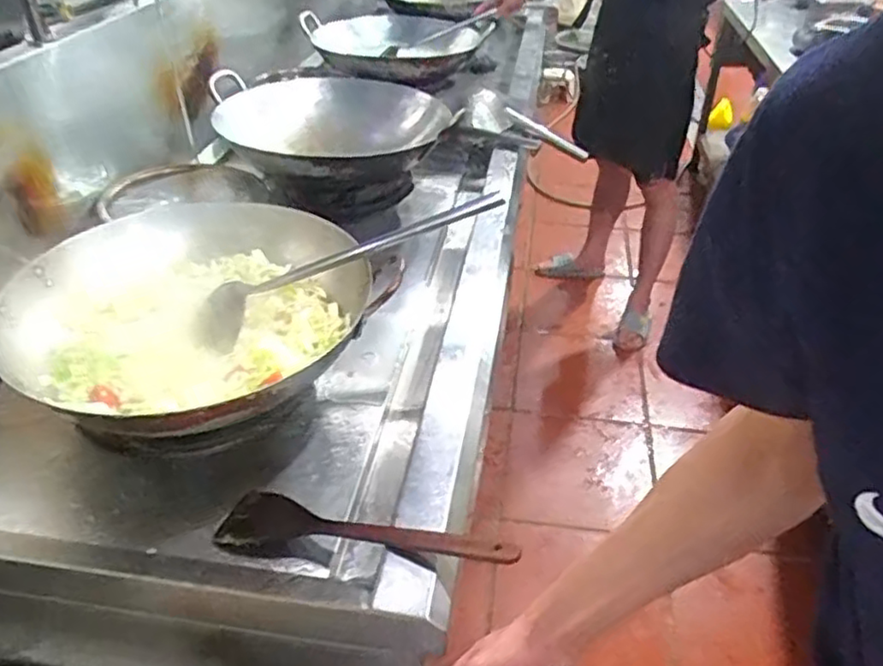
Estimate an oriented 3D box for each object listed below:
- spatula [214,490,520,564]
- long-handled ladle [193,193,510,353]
[{"bbox_3d":[-0.090,0.230,0.768,0.346,0.028,0.082,1,33,21],"label":"spatula"},{"bbox_3d":[-0.143,-0.111,1.047,0.503,0.046,0.094,-26,43,-13],"label":"long-handled ladle"}]

